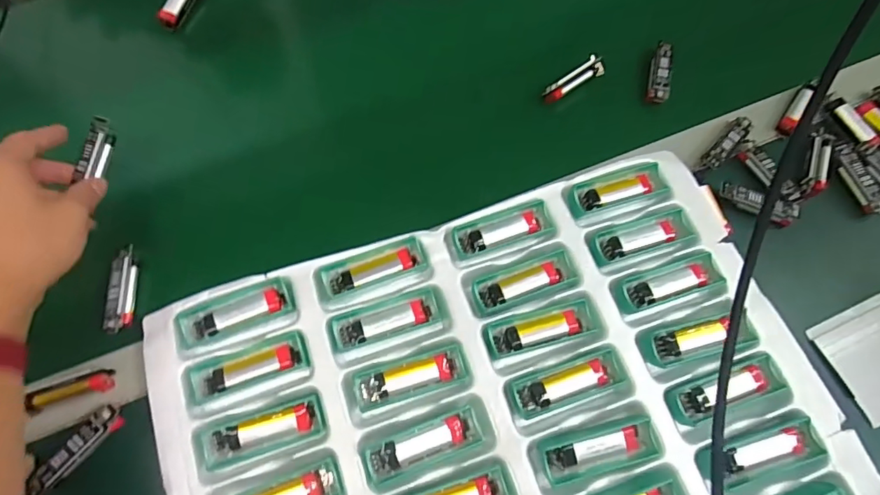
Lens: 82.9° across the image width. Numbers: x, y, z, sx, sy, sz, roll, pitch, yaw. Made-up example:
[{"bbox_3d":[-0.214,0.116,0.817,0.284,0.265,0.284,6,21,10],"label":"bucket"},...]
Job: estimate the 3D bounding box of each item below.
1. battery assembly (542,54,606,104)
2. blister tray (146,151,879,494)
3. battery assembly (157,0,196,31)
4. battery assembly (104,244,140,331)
[{"bbox_3d":[0.130,-0.160,0.481,0.065,0.015,0.020,-37,74,-14],"label":"battery assembly"},{"bbox_3d":[0.045,0.120,0.355,0.446,0.018,0.310,-17,71,-8],"label":"blister tray"},{"bbox_3d":[-0.262,-0.249,0.505,0.019,0.017,0.058,21,70,6],"label":"battery assembly"},{"bbox_3d":[-0.253,0.033,0.395,0.016,0.012,0.066,-2,69,-3],"label":"battery assembly"}]

